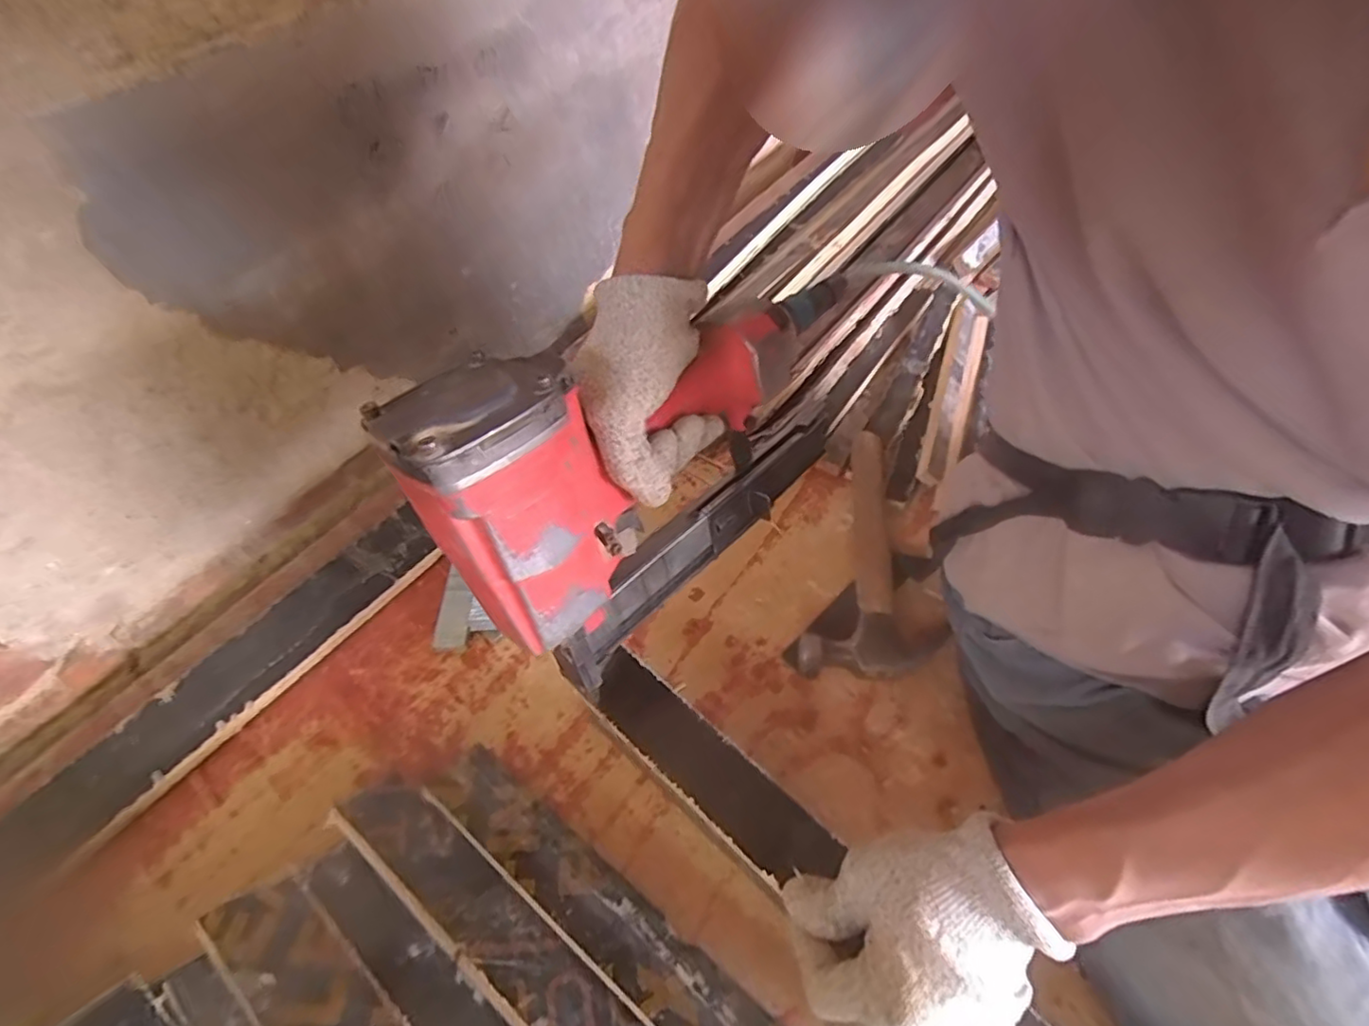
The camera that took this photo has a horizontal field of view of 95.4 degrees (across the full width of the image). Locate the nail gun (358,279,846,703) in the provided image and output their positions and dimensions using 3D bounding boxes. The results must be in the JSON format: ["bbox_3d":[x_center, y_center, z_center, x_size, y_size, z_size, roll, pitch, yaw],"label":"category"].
[{"bbox_3d":[-0.009,-0.050,0.397,0.075,0.219,0.307,33,62,26],"label":"nail gun"}]

